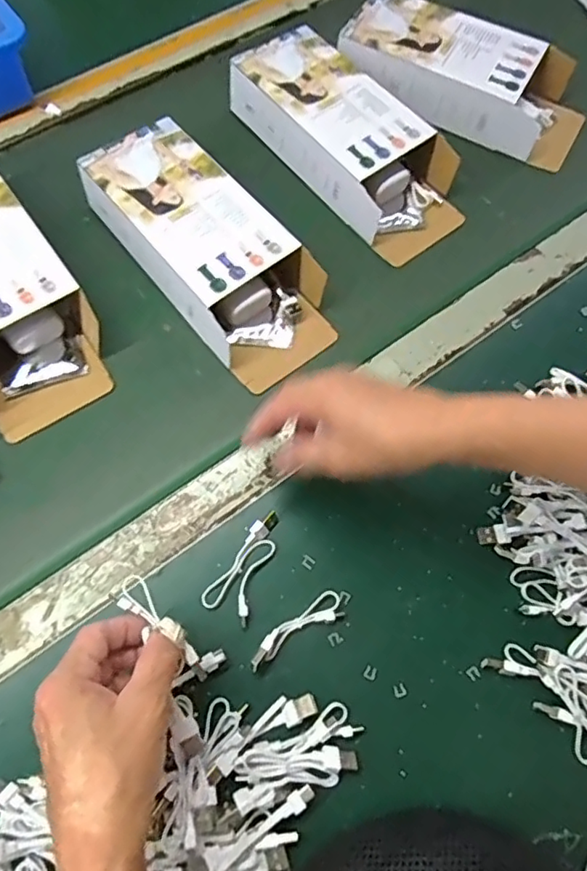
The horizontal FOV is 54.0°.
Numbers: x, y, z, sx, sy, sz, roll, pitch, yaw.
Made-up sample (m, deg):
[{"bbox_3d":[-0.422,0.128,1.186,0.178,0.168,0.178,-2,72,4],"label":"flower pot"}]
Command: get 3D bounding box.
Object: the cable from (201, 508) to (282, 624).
[{"bbox_3d":[-0.035,0.090,0.411,0.035,0.011,0.079,20,69,6],"label":"cable"}]

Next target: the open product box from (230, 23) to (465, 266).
[{"bbox_3d":[0.053,-0.286,0.552,0.113,0.051,0.252,-34,72,-14],"label":"open product box"}]

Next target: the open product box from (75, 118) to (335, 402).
[{"bbox_3d":[-0.073,-0.162,0.500,0.106,0.052,0.251,-39,74,-16],"label":"open product box"}]

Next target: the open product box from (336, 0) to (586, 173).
[{"bbox_3d":[0.179,-0.373,0.594,0.252,0.059,0.101,27,69,8],"label":"open product box"}]

